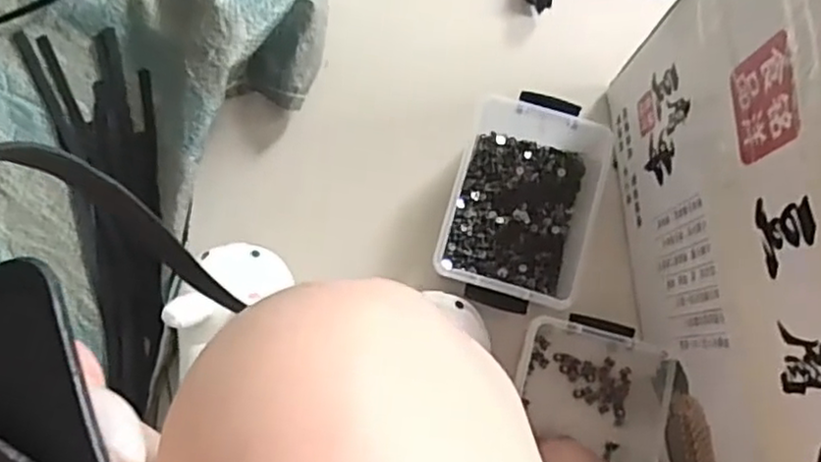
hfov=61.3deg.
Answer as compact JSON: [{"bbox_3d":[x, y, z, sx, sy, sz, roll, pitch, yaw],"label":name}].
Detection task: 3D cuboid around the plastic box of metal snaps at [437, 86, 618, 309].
[{"bbox_3d":[0.103,-0.026,0.644,0.124,0.066,0.197,14,81,5],"label":"plastic box of metal snaps"}]

